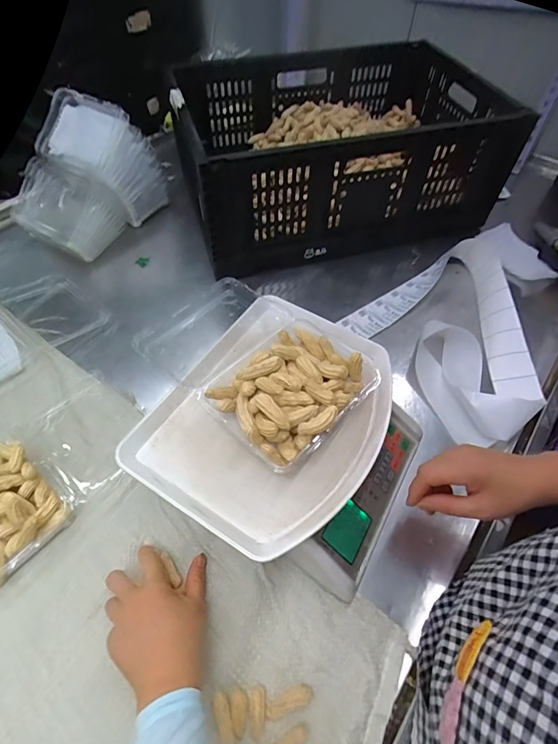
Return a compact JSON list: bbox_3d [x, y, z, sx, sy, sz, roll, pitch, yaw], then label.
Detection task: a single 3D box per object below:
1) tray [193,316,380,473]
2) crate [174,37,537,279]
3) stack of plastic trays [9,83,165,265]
[{"bbox_3d":[0.020,0.014,0.429,0.134,0.049,0.186,40,63,23],"label":"tray"},{"bbox_3d":[0.132,-0.453,0.798,0.680,0.260,0.412,-12,56,-11],"label":"crate"},{"bbox_3d":[-0.378,-0.377,0.736,0.168,0.201,0.256,29,59,17],"label":"stack of plastic trays"}]

